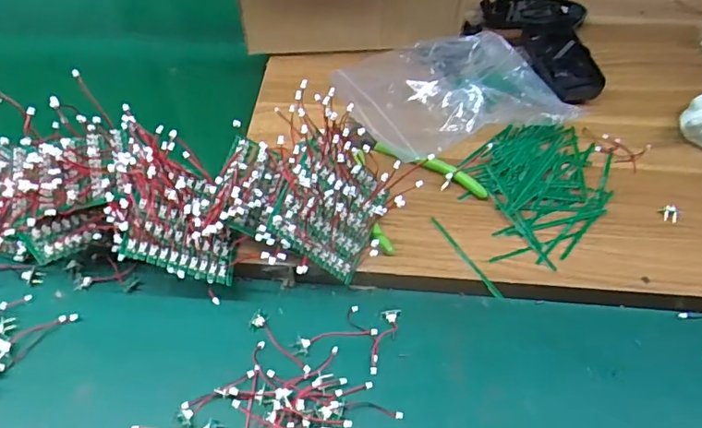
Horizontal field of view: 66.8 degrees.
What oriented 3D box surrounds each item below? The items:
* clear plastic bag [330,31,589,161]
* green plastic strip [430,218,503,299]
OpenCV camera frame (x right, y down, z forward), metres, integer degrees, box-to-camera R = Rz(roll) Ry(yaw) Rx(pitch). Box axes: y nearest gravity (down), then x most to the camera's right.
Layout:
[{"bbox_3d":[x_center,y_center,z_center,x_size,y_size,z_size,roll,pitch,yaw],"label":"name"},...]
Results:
[{"bbox_3d":[0.086,-0.125,0.494,0.164,0.050,0.171,-18,55,-13],"label":"clear plastic bag"},{"bbox_3d":[0.090,0.033,0.424,0.006,0.005,0.084,-27,61,-19],"label":"green plastic strip"}]

